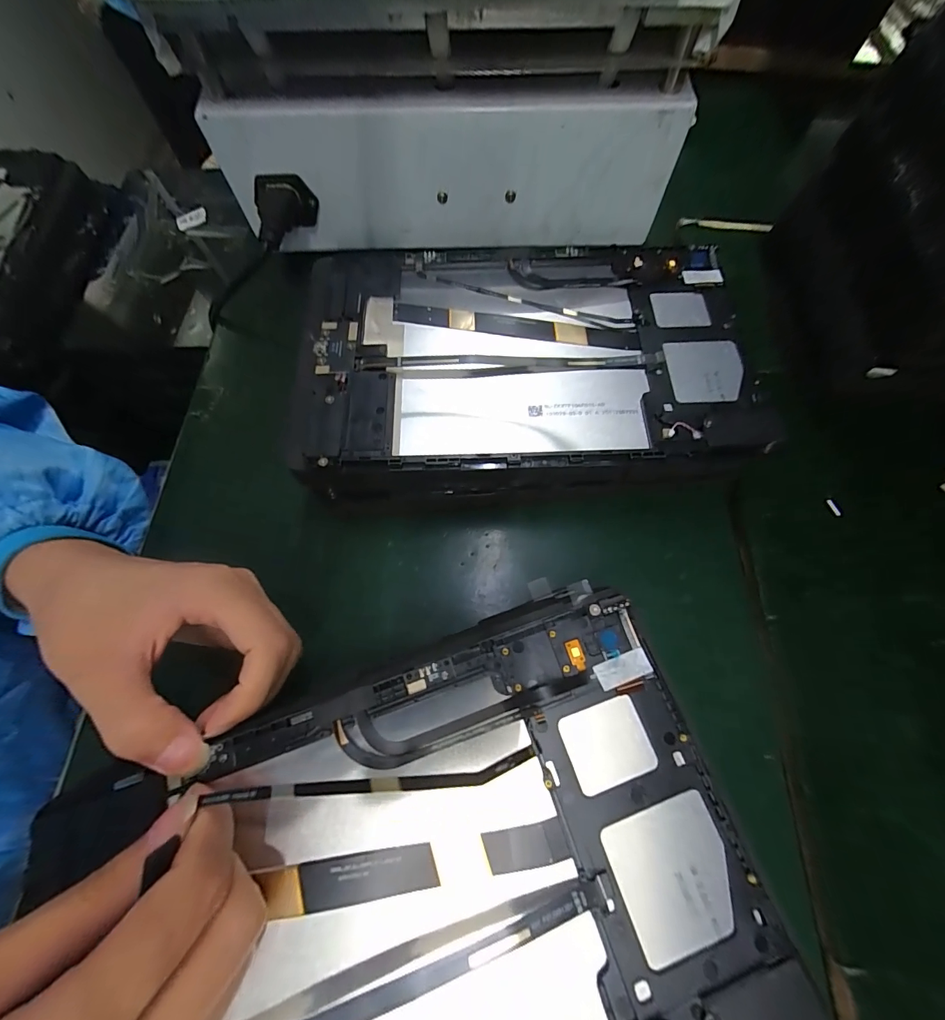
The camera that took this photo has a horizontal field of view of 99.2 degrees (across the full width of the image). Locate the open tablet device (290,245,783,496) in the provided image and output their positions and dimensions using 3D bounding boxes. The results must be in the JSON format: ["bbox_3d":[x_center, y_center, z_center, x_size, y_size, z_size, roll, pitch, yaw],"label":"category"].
[{"bbox_3d":[0.029,-0.091,0.233,0.239,0.035,0.157,-2,69,-3],"label":"open tablet device"}]

